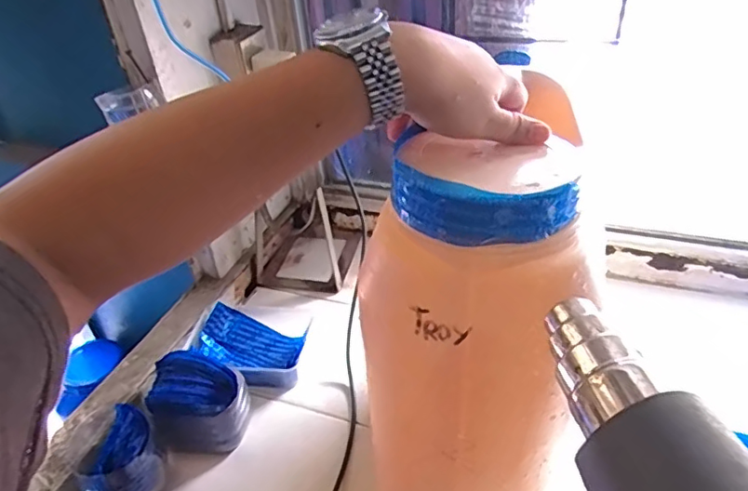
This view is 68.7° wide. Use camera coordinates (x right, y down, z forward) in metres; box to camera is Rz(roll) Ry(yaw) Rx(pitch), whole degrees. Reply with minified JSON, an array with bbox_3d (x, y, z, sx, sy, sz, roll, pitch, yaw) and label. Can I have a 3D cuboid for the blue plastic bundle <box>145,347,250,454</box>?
[{"bbox_3d":[-0.218,0.199,0.676,0.106,0.113,0.080,0,37,7],"label":"blue plastic bundle"}]

